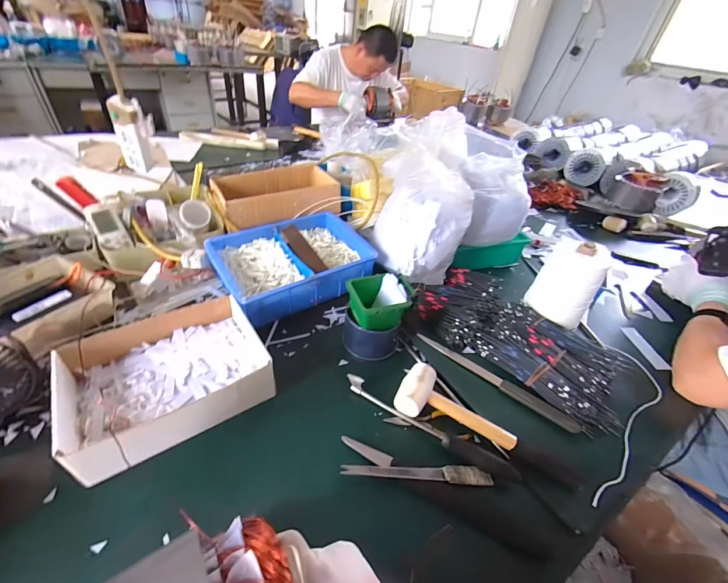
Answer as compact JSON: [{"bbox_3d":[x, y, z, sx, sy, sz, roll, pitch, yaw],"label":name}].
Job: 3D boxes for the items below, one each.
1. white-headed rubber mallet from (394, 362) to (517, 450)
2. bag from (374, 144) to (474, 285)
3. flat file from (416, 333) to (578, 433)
[{"bbox_3d":[0.134,0.176,0.488,0.175,0.048,0.090,25,43,19],"label":"white-headed rubber mallet"},{"bbox_3d":[0.131,-0.213,0.765,0.178,0.208,0.347,8,40,0],"label":"bag"},{"bbox_3d":[0.216,0.146,0.564,0.276,0.012,0.029,31,45,26],"label":"flat file"}]

